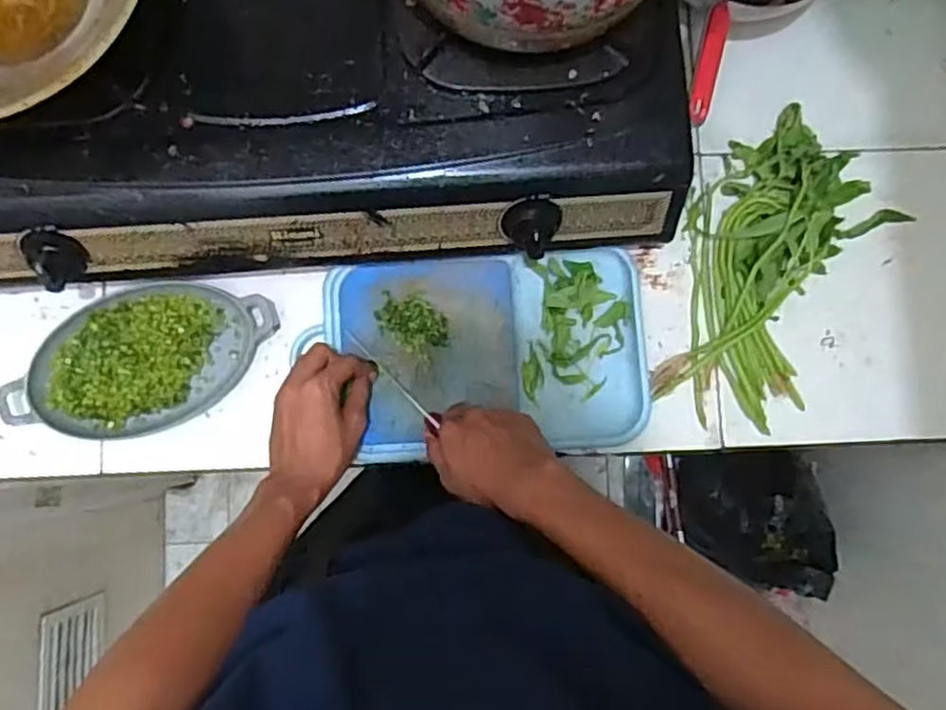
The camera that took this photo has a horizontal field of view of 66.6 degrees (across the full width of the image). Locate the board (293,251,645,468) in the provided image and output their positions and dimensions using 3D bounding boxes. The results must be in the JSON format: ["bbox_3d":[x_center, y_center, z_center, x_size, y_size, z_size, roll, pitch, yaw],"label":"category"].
[{"bbox_3d":[0.010,-0.001,0.690,0.305,0.034,0.184,-4,84,-2],"label":"board"}]

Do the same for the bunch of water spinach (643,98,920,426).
[{"bbox_3d":[0.286,-0.085,0.692,0.177,0.045,0.300,32,84,2],"label":"bunch of water spinach"}]

